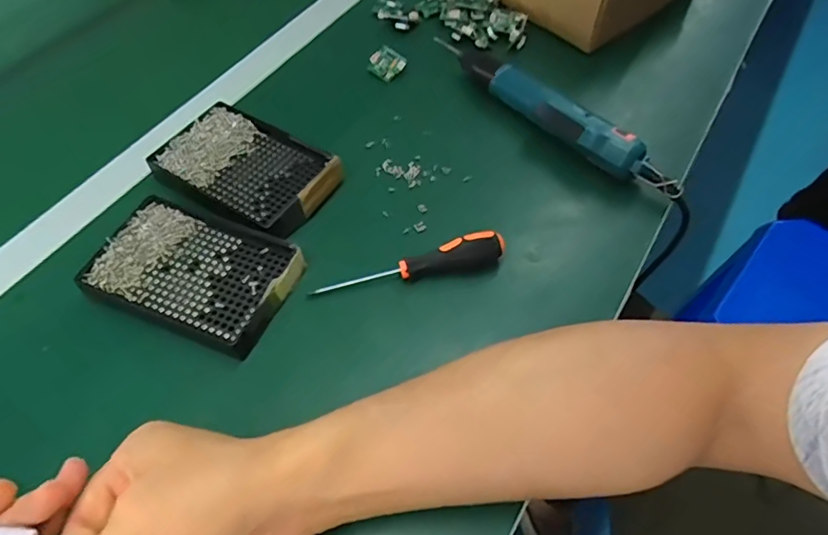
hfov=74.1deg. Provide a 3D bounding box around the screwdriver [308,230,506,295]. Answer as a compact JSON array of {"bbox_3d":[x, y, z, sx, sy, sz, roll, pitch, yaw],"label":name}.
[{"bbox_3d":[-0.001,0.002,0.406,0.138,0.030,0.023,-13,60,-11],"label":"screwdriver"}]

